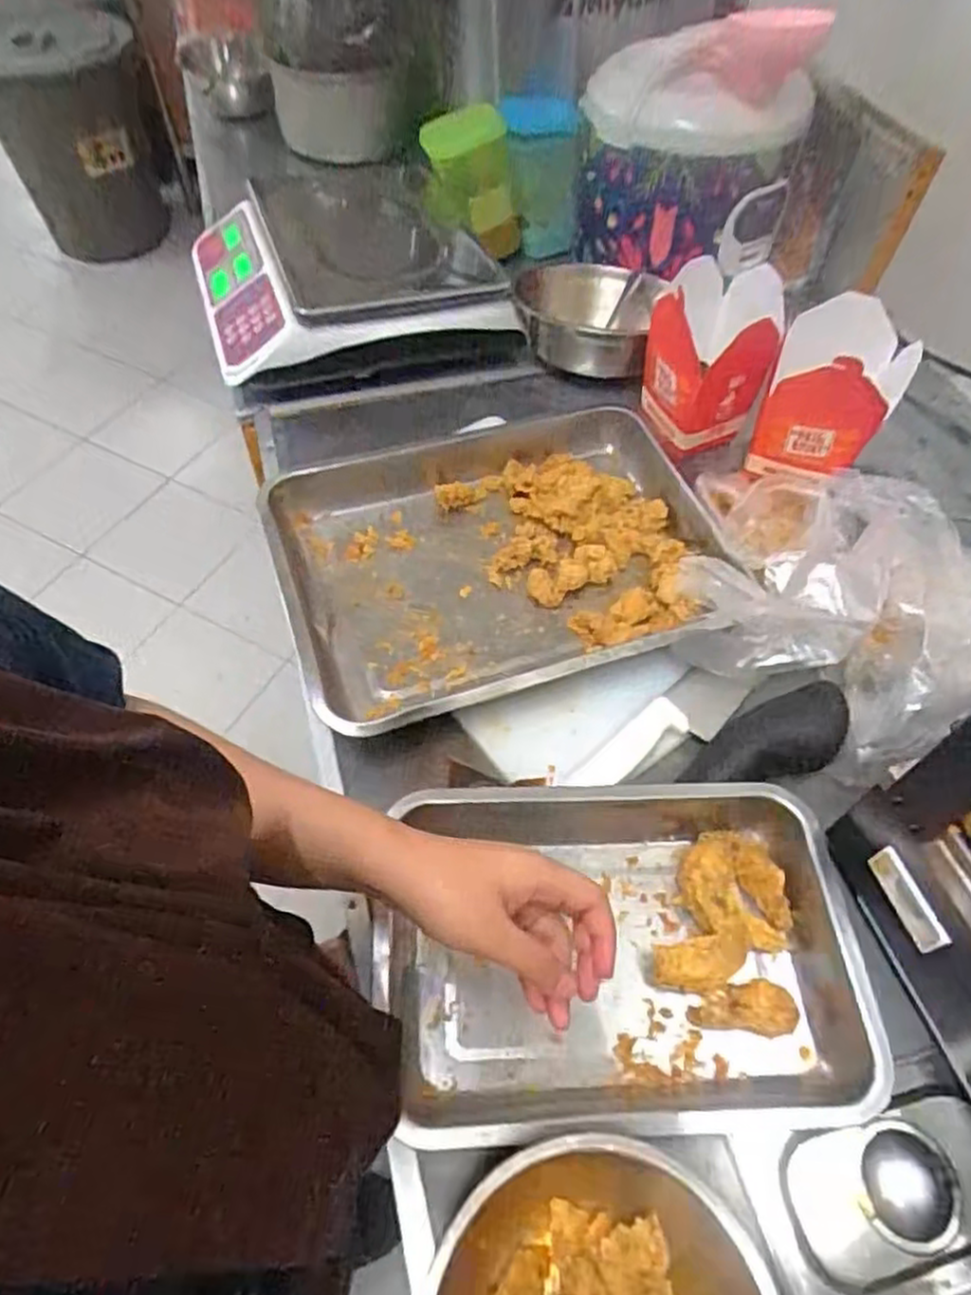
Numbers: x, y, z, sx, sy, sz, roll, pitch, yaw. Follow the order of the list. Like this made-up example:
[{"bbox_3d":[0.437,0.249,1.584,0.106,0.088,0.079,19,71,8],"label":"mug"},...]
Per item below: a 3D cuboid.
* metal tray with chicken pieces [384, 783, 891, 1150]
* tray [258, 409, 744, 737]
[{"bbox_3d":[0.094,0.202,0.489,0.307,0.064,0.206,-2,56,-3],"label":"metal tray with chicken pieces"},{"bbox_3d":[0.017,-0.089,0.656,0.388,0.063,0.299,-14,57,-14],"label":"tray"}]

